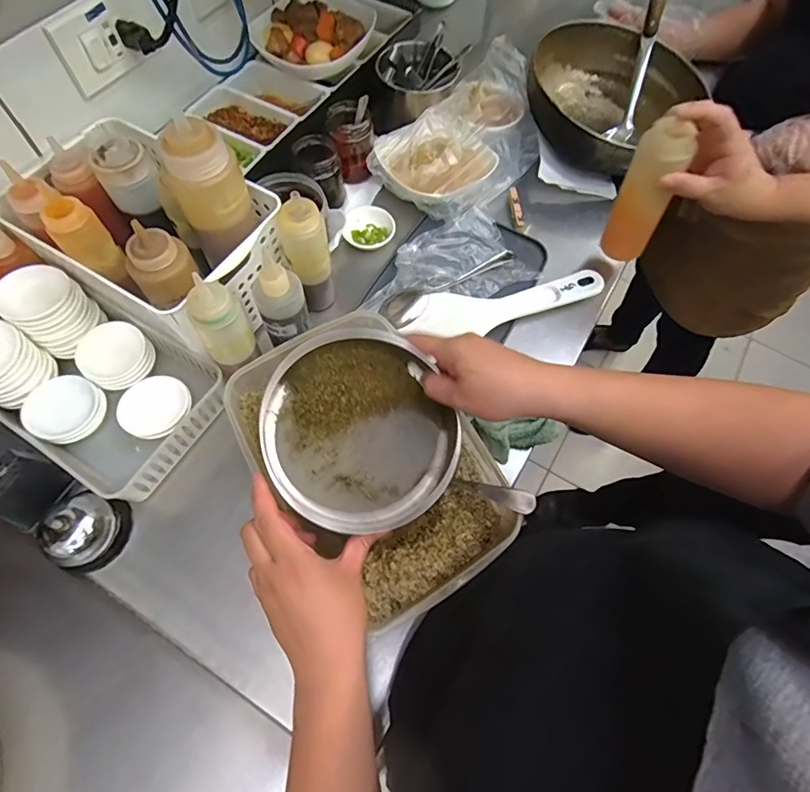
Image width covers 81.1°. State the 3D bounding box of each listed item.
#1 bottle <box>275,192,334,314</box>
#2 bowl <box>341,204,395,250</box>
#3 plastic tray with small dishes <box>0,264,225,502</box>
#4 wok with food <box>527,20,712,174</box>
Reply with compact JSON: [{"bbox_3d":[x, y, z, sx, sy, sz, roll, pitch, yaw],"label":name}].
[{"bbox_3d":[-0.111,-0.157,0.545,0.050,0.142,0.040,-15,69,-8],"label":"bottle"},{"bbox_3d":[-0.050,-0.234,0.660,0.070,0.023,0.078,2,64,-2],"label":"bowl"},{"bbox_3d":[-0.338,-0.018,0.511,0.252,0.099,0.165,32,70,11],"label":"plastic tray with small dishes"},{"bbox_3d":[0.303,-0.470,0.747,0.266,0.088,0.246,-41,73,-20],"label":"wok with food"}]

